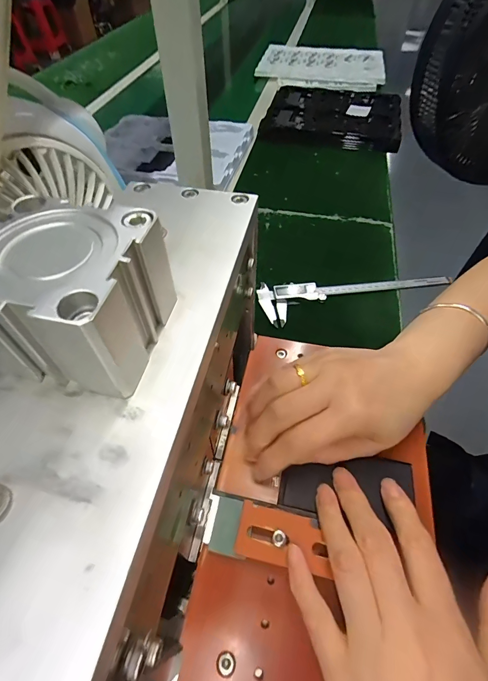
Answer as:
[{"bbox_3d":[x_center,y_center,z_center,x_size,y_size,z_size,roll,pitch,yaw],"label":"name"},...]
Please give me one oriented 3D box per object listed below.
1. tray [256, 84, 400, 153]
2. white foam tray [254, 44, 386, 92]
[{"bbox_3d":[0.222,-0.575,0.852,0.314,0.035,0.340,11,53,8],"label":"tray"},{"bbox_3d":[0.233,-0.847,1.050,0.378,0.043,0.314,13,54,9],"label":"white foam tray"}]

